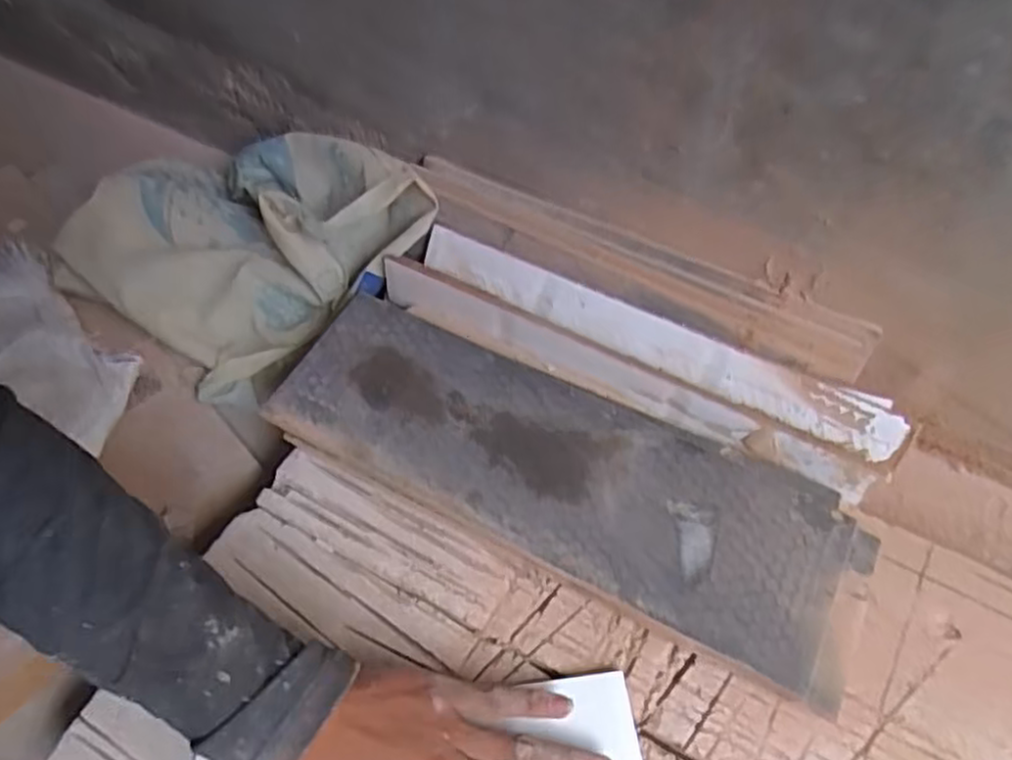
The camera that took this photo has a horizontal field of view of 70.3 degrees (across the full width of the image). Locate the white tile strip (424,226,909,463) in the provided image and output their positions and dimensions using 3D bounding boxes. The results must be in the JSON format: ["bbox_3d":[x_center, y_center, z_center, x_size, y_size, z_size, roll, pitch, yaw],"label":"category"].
[{"bbox_3d":[0.108,-0.032,0.567,0.394,0.043,0.014,24,22,15],"label":"white tile strip"}]

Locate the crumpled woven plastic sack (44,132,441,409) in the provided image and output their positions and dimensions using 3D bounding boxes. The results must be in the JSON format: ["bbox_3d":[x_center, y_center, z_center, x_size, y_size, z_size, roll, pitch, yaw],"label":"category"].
[{"bbox_3d":[-0.238,-0.131,0.628,0.272,0.112,0.237,38,64,20],"label":"crumpled woven plastic sack"}]

